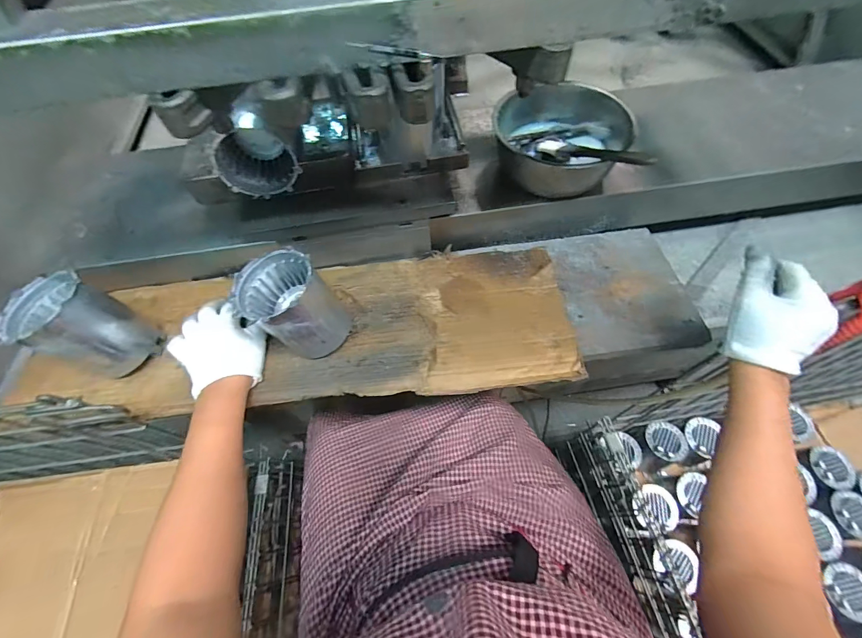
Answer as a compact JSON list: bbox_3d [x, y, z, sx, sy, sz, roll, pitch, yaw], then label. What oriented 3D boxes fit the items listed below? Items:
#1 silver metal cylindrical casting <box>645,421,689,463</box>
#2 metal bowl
[{"bbox_3d":[0.522,0.270,0.820,0.076,0.028,0.085,12,63,9],"label":"silver metal cylindrical casting"},{"bbox_3d":[0.184,-0.257,0.549,0.180,0.087,0.180,-1,61,2],"label":"metal bowl"}]

